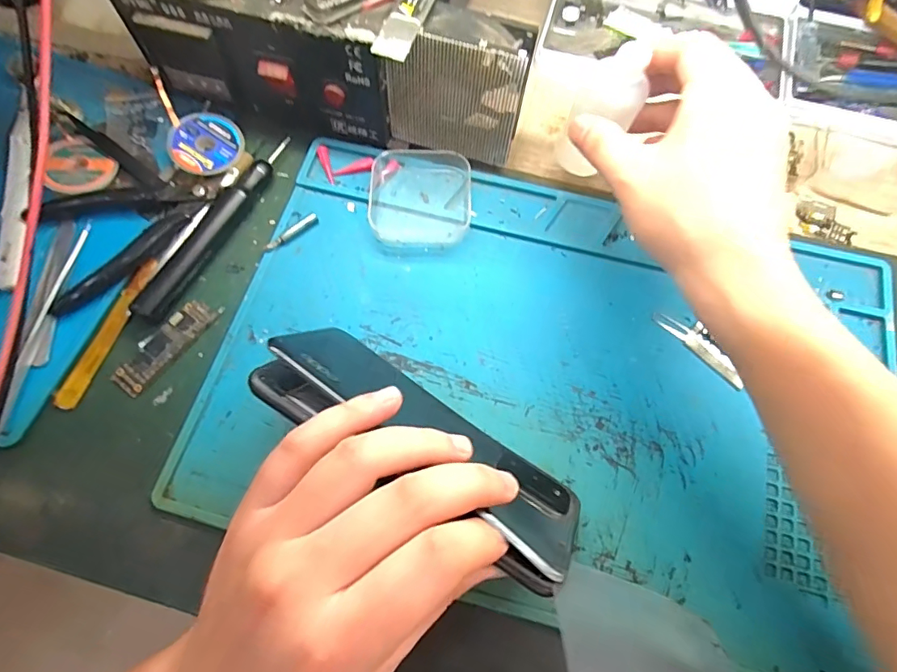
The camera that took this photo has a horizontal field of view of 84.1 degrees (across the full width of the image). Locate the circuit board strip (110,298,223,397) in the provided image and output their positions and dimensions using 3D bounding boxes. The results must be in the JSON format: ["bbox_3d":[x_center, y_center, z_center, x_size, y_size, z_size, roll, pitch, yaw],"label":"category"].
[{"bbox_3d":[-0.165,0.004,0.289,0.020,0.004,0.066,37,74,12],"label":"circuit board strip"}]

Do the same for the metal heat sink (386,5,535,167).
[{"bbox_3d":[0.004,-0.147,0.302,0.080,0.085,0.028,8,70,3],"label":"metal heat sink"}]

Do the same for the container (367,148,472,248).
[{"bbox_3d":[-0.018,-0.089,0.317,0.063,0.017,0.065,1,70,0],"label":"container"}]

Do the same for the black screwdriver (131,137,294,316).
[{"bbox_3d":[-0.145,-0.072,0.312,0.016,0.012,0.143,25,72,9],"label":"black screwdriver"}]

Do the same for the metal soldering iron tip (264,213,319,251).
[{"bbox_3d":[-0.099,-0.066,0.315,0.038,0.004,0.008,-34,74,-12],"label":"metal soldering iron tip"}]

